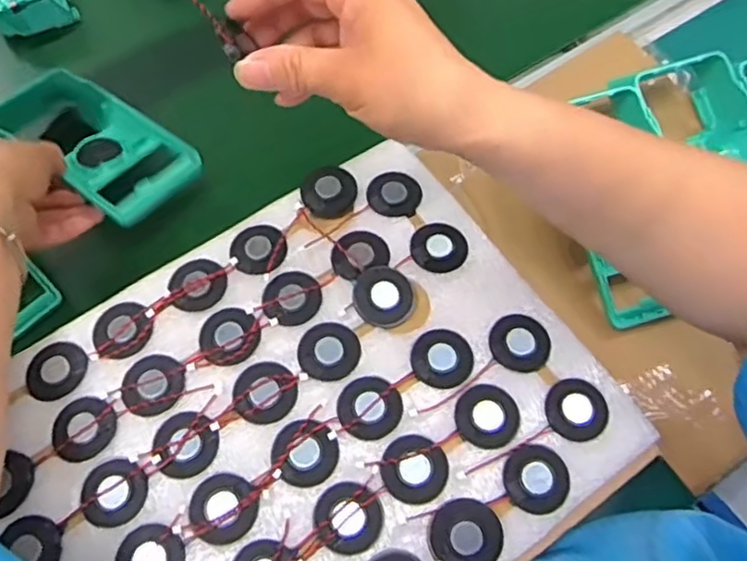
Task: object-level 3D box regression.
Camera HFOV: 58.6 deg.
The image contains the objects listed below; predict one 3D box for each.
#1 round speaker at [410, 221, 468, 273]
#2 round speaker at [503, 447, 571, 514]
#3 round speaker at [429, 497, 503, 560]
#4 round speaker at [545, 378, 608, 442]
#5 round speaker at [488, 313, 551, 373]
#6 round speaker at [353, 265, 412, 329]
[{"bbox_3d":[0.039,-0.021,0.396,0.032,0.004,0.034,0,62,-1],"label":"round speaker"},{"bbox_3d":[0.084,0.103,0.344,0.033,0.005,0.032,0,62,-1],"label":"round speaker"},{"bbox_3d":[0.046,0.125,0.327,0.033,0.009,0.033,0,62,-1],"label":"round speaker"},{"bbox_3d":[0.110,0.068,0.359,0.032,0.004,0.034,0,62,-1],"label":"round speaker"},{"bbox_3d":[0.083,0.035,0.376,0.033,0.004,0.034,0,62,-1],"label":"round speaker"},{"bbox_3d":[0.006,0.009,0.382,0.035,0.008,0.035,2,73,-7],"label":"round speaker"}]

